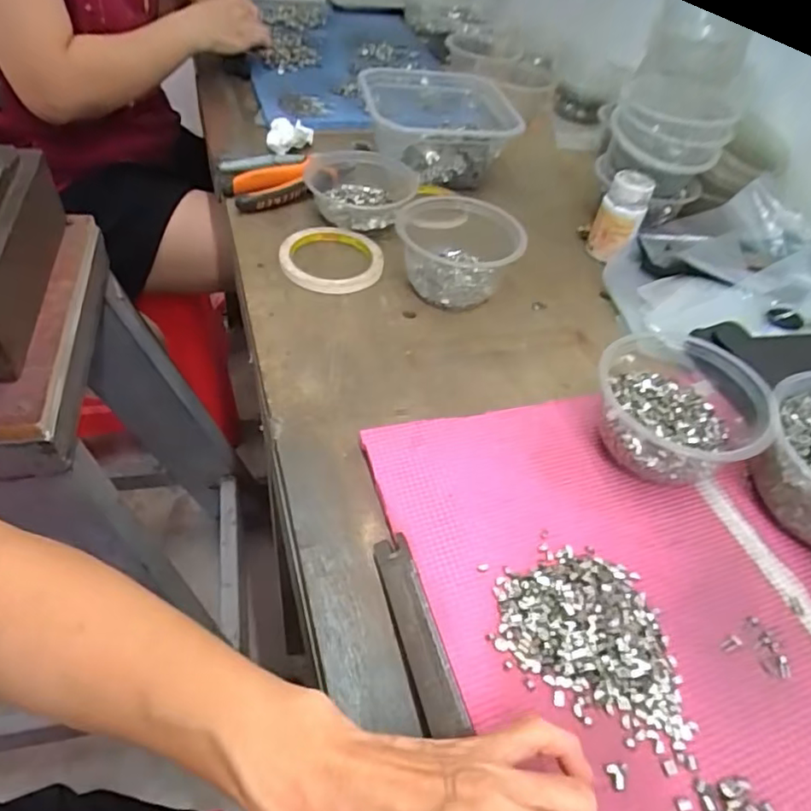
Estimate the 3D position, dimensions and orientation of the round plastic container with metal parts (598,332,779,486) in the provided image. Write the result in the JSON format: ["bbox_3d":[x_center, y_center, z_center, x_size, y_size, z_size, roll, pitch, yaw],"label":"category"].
[{"bbox_3d":[0.190,0.005,0.417,0.111,0.069,0.102,5,47,-5],"label":"round plastic container with metal parts"}]

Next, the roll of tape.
[{"bbox_3d":[-0.071,-0.142,0.562,0.096,0.014,0.093,5,47,-5],"label":"roll of tape"}]

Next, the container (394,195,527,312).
[{"bbox_3d":[0.049,-0.154,0.558,0.110,0.056,0.133,0,48,-10],"label":"container"}]

